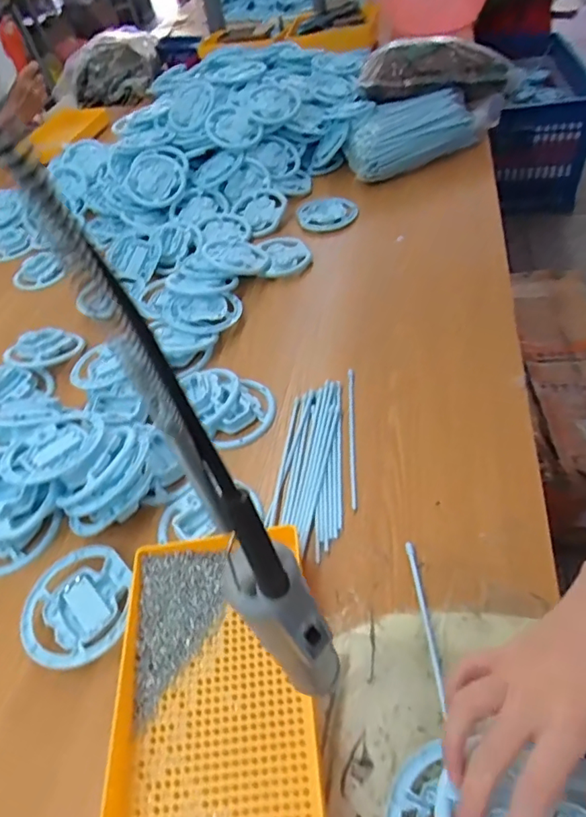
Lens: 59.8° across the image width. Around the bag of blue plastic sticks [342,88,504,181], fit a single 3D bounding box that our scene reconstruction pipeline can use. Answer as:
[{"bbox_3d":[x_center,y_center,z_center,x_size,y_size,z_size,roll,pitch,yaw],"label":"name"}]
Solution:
[{"bbox_3d":[0.240,-0.506,0.935,0.322,0.099,0.106,-28,50,-13],"label":"bag of blue plastic sticks"}]

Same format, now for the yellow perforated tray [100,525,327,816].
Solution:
[{"bbox_3d":[-0.060,0.215,0.388,0.150,0.022,0.242,-5,48,0],"label":"yellow perforated tray"}]

